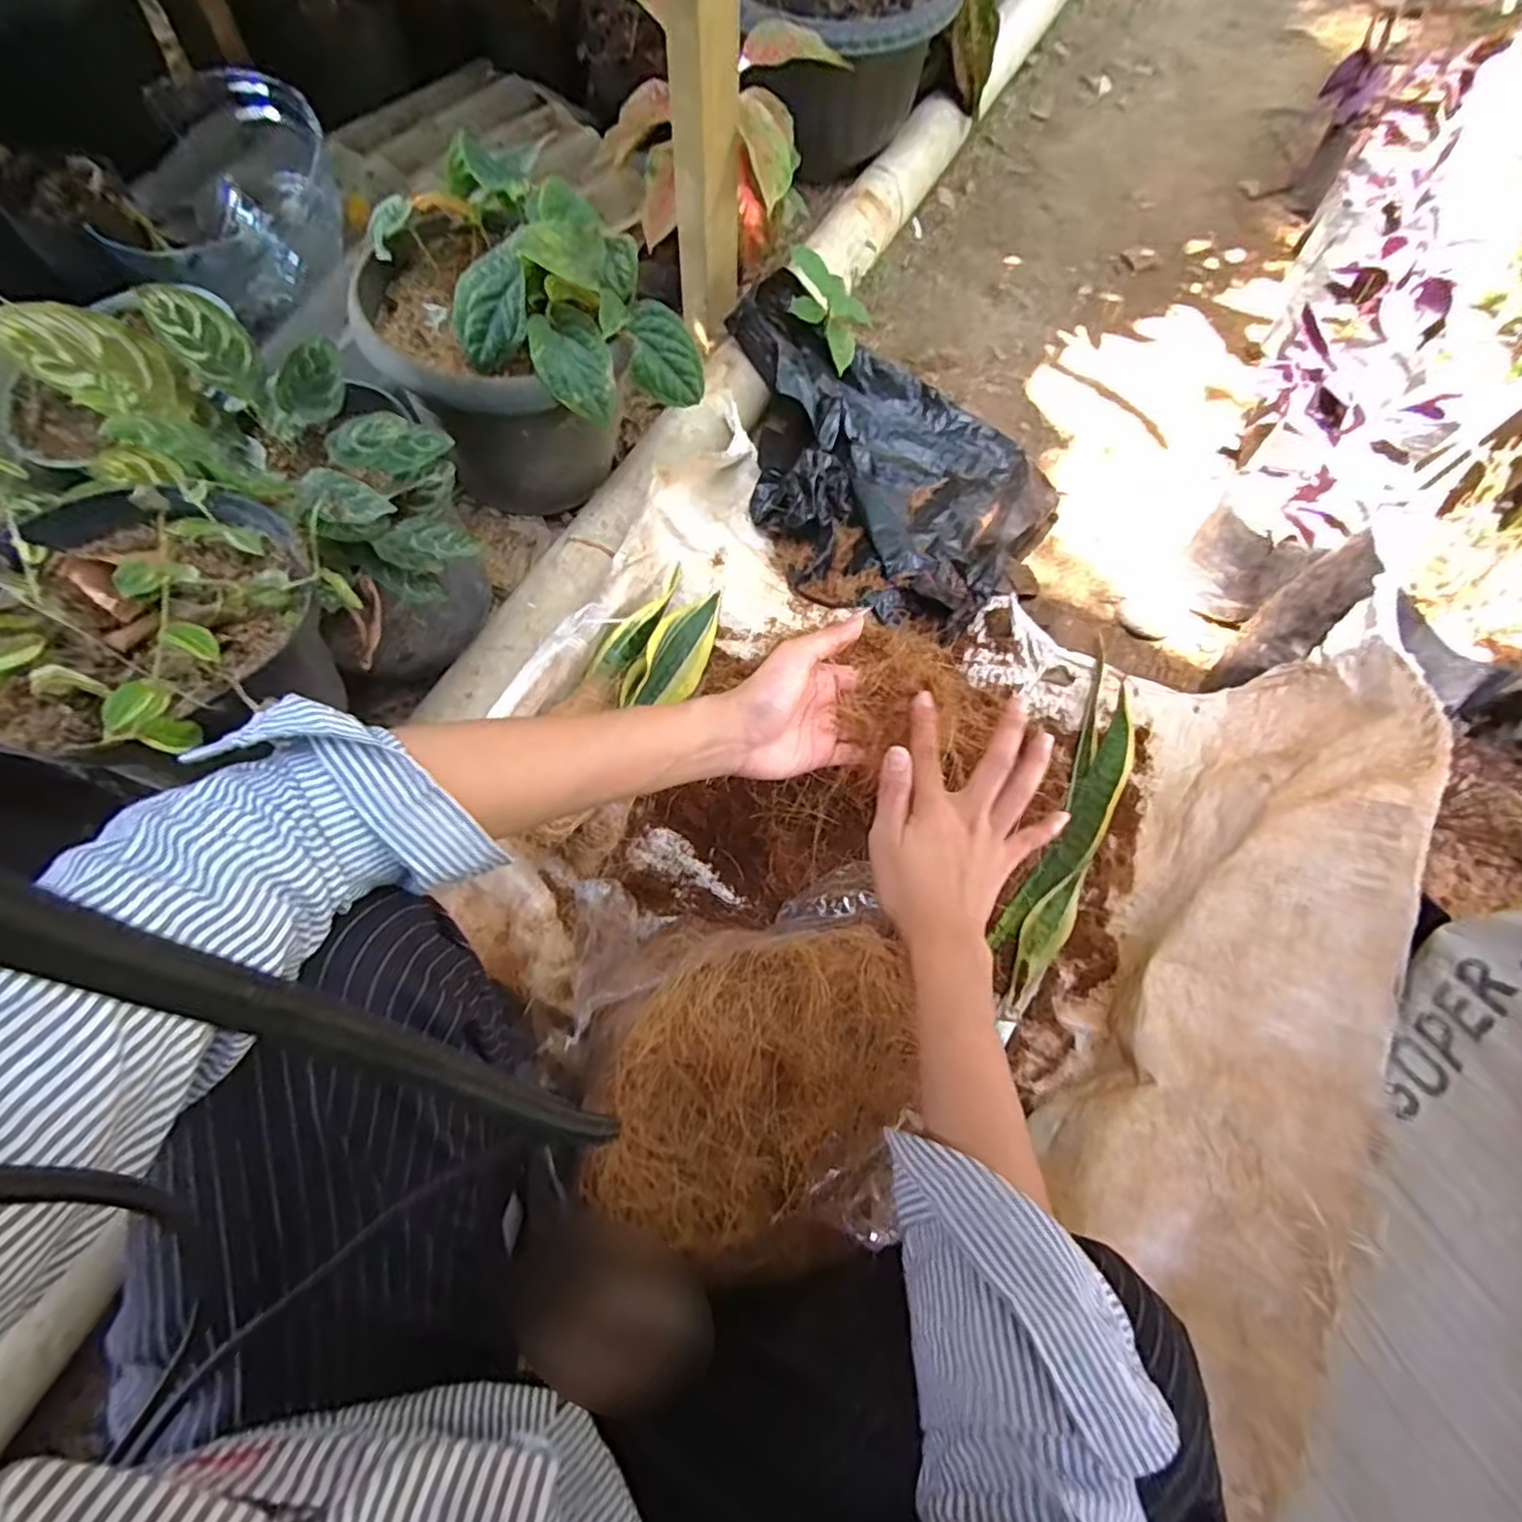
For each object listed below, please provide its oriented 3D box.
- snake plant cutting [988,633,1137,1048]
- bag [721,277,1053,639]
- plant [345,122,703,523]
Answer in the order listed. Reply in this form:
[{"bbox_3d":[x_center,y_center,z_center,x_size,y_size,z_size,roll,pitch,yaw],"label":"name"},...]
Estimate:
[{"bbox_3d":[0.306,0.062,0.678,0.068,0.025,0.392,27,70,9],"label":"snake plant cutting"},{"bbox_3d":[0.133,-0.348,0.799,0.315,0.137,0.429,-36,73,-14],"label":"bag"},{"bbox_3d":[-0.208,-0.371,0.607,0.231,0.197,0.235,-27,71,-12],"label":"plant"}]

